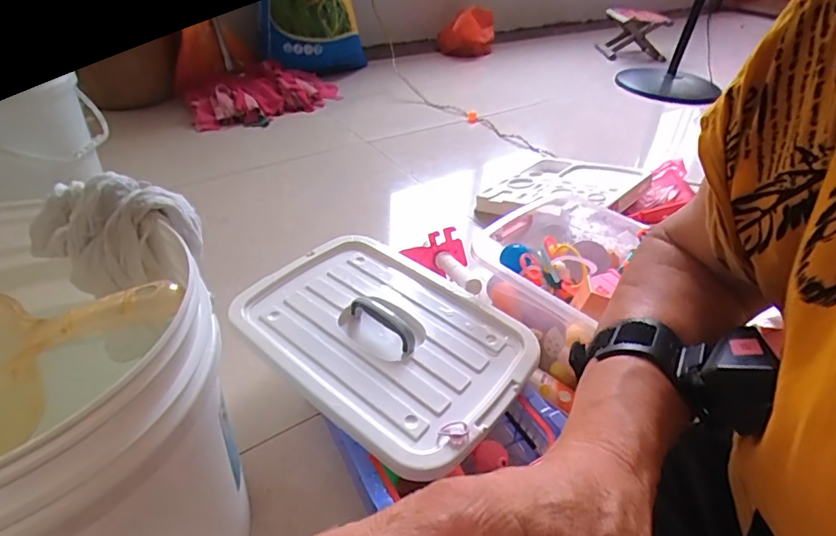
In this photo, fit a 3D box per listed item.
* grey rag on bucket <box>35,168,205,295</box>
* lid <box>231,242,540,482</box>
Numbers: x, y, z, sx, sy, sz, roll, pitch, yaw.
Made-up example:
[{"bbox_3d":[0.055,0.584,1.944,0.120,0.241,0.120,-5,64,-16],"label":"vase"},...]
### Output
[{"bbox_3d":[-0.271,-0.030,0.432,0.137,0.083,0.082,-3,38,-9],"label":"grey rag on bucket"},{"bbox_3d":[-0.050,0.087,0.685,0.388,0.031,0.277,32,50,26],"label":"lid"}]

